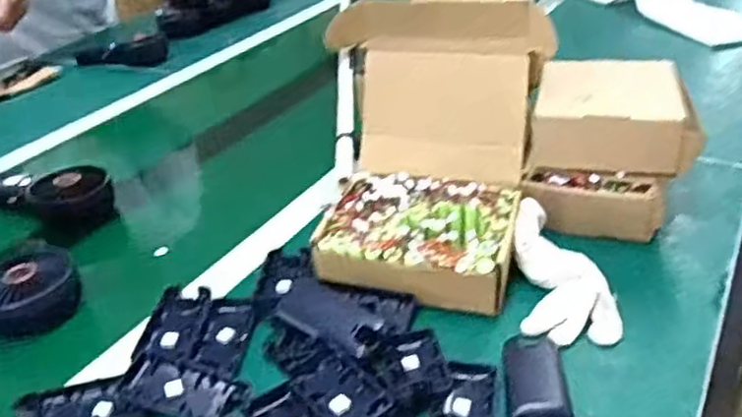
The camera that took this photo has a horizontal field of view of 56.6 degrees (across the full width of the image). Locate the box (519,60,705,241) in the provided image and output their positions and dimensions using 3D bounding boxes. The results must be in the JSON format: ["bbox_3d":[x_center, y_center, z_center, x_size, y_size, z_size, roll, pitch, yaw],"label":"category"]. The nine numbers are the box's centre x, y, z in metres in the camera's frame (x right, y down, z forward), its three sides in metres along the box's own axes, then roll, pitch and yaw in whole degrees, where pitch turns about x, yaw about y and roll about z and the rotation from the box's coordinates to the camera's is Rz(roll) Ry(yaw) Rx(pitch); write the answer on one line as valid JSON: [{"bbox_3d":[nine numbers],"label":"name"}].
[{"bbox_3d":[0.234,-0.061,0.668,0.145,0.121,0.155,7,33,23],"label":"box"}]

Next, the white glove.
[{"bbox_3d":[0.147,0.056,0.575,0.071,0.025,0.139,-12,50,-11],"label":"white glove"}]

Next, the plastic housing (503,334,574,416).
[{"bbox_3d":[0.122,0.124,0.514,0.042,0.012,0.091,-2,31,8],"label":"plastic housing"}]

